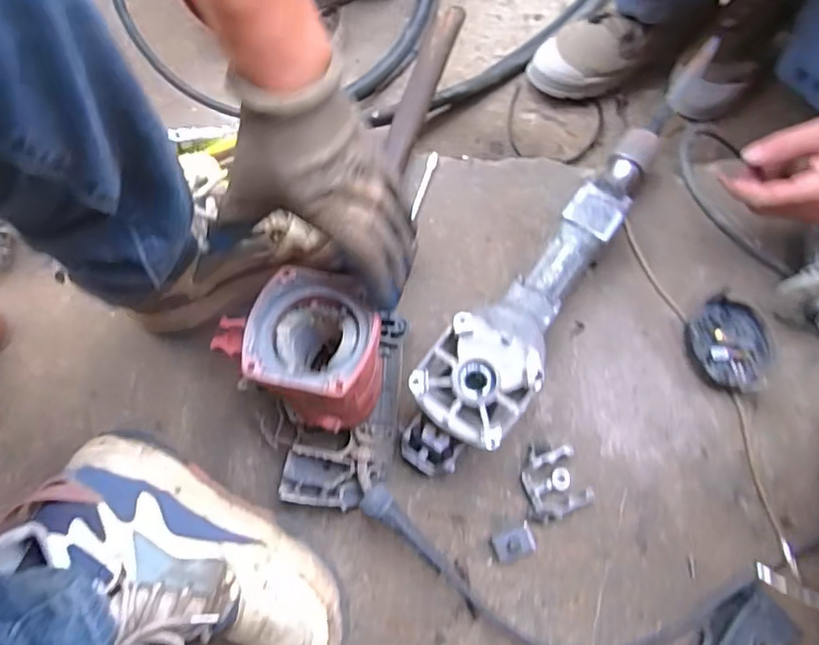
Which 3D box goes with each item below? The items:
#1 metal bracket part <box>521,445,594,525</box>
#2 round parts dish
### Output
[{"bbox_3d":[0.133,0.151,0.537,0.060,0.026,0.065,-26,77,-4],"label":"metal bracket part"},{"bbox_3d":[0.316,0.021,0.555,0.079,0.020,0.081,0,77,2],"label":"round parts dish"}]

